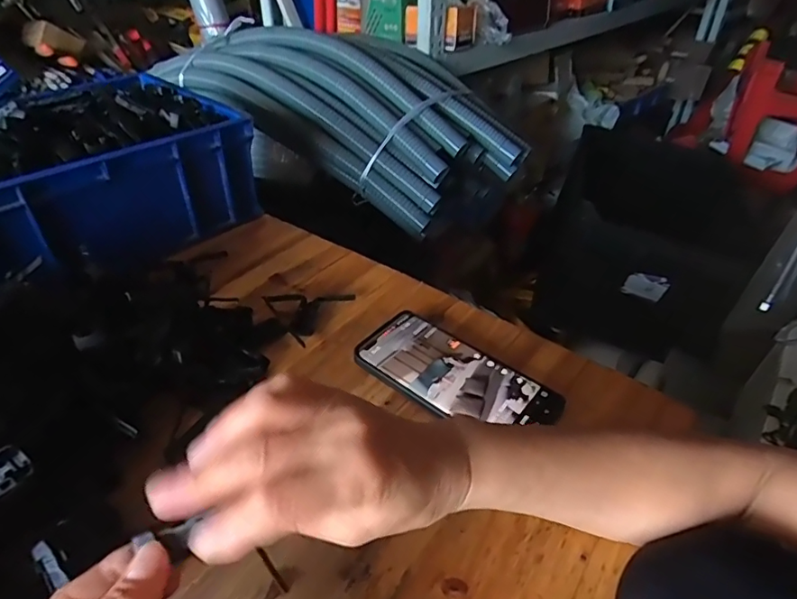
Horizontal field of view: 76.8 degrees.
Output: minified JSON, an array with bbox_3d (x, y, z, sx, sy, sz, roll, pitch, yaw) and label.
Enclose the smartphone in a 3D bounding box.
[{"bbox_3d":[0.046,0.065,0.416,0.162,0.017,0.078,26,45,29],"label":"smartphone"}]

